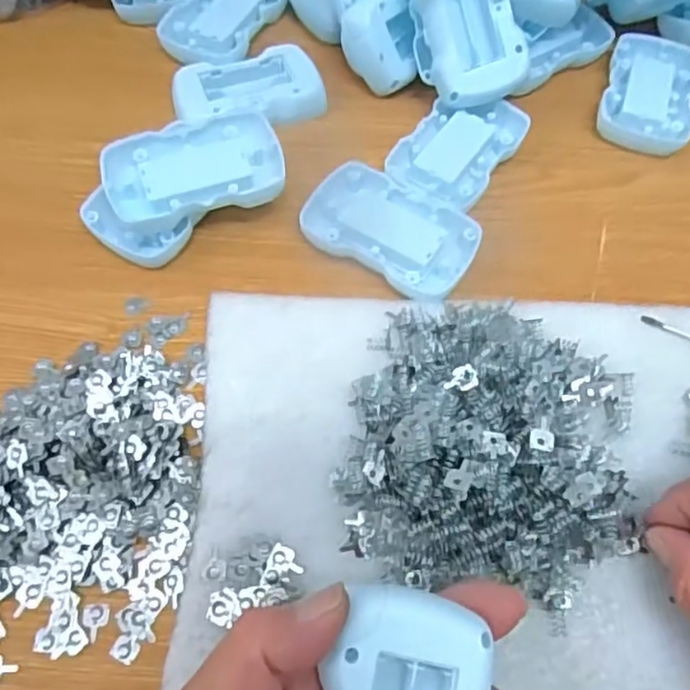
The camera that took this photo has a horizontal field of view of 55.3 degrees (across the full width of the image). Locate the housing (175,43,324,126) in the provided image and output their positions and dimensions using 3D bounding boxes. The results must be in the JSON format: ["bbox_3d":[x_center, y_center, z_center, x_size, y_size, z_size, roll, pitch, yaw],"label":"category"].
[{"bbox_3d":[-0.056,-0.147,0.387,0.085,0.015,0.054,-16,64,-11],"label":"housing"}]

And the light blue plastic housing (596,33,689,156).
[{"bbox_3d":[0.187,-0.155,0.405,0.054,0.016,0.089,18,63,7],"label":"light blue plastic housing"}]

